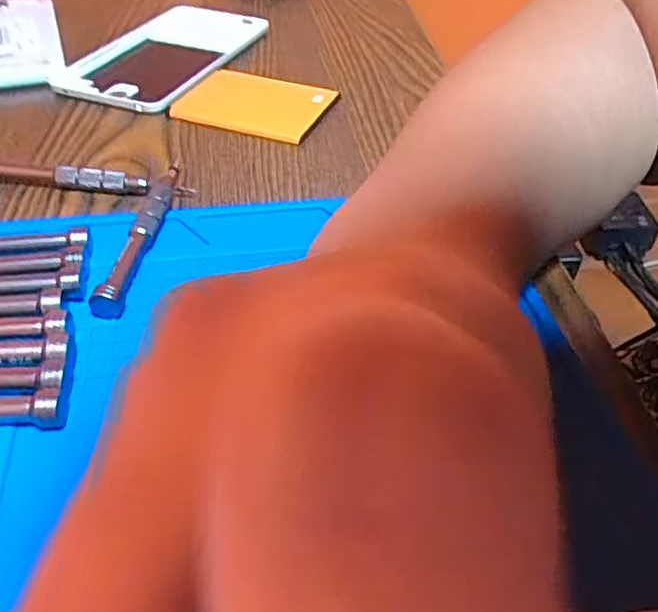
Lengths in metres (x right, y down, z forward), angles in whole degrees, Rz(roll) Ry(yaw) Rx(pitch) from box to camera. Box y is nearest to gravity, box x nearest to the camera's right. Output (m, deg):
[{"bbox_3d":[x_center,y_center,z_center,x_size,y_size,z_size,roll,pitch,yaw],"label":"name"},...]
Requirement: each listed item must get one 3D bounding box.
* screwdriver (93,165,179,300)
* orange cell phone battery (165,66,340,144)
[{"bbox_3d":[-0.076,-0.031,0.260,0.009,0.012,0.091,5,43,3],"label":"screwdriver"},{"bbox_3d":[-0.042,-0.119,0.361,0.079,0.010,0.063,15,44,13],"label":"orange cell phone battery"}]

